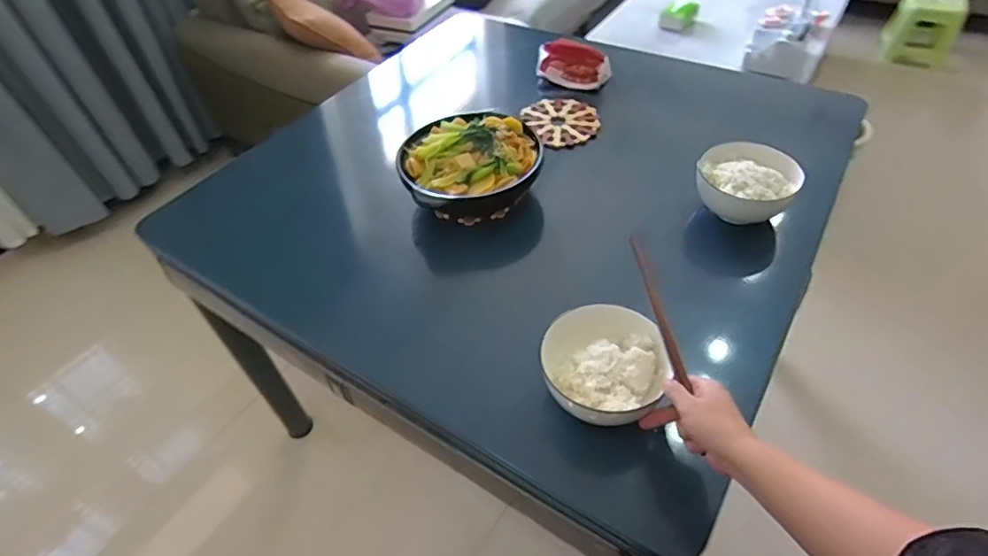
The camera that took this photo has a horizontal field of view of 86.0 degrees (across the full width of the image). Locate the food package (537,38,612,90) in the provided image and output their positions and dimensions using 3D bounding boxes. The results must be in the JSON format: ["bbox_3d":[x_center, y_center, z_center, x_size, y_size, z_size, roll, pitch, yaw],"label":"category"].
[{"bbox_3d":[0.169,-0.453,1.121,0.152,0.091,0.024,22,17,11],"label":"food package"}]

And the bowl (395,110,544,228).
[{"bbox_3d":[-0.041,-0.183,0.898,0.220,0.106,0.204,-1,48,1],"label":"bowl"}]

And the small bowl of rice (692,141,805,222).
[{"bbox_3d":[0.380,-0.147,0.813,0.152,0.067,0.123,28,55,24],"label":"small bowl of rice"}]

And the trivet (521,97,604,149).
[{"bbox_3d":[0.139,-0.310,1.049,0.134,0.020,0.150,-16,50,-12],"label":"trivet"}]

